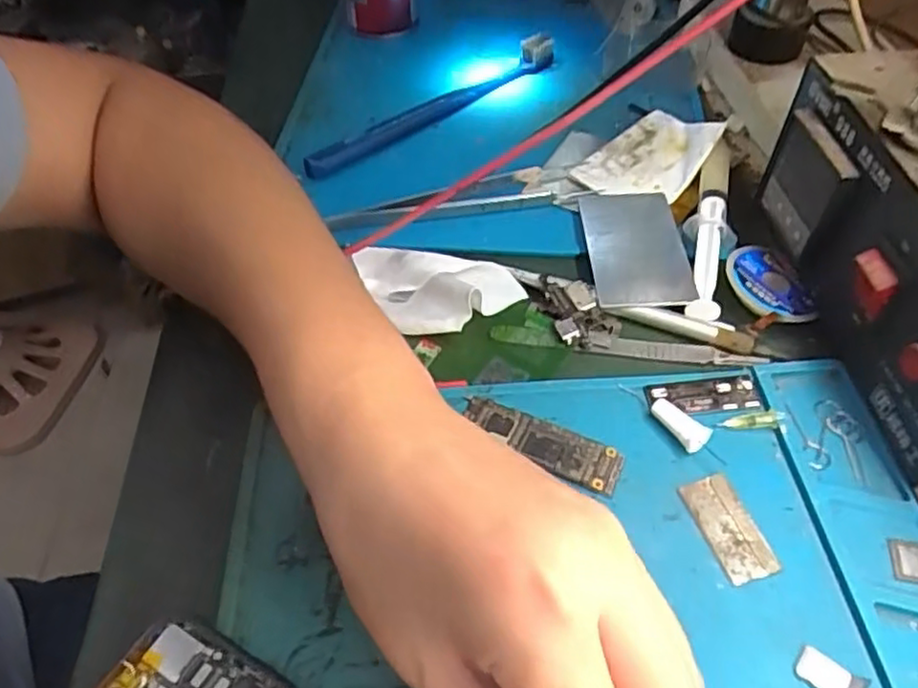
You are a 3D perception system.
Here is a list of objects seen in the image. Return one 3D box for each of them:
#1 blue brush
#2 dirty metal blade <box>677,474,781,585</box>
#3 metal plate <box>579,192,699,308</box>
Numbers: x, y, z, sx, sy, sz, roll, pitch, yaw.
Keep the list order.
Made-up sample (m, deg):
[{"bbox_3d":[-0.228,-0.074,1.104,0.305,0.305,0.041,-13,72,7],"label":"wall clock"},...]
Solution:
[{"bbox_3d":[-0.014,-0.143,0.410,0.181,0.025,0.027,-35,56,-25],"label":"blue brush"},{"bbox_3d":[0.095,0.065,0.241,0.018,0.004,0.037,-15,50,-10],"label":"dirty metal blade"},{"bbox_3d":[0.084,-0.047,0.327,0.043,0.004,0.076,-6,50,6],"label":"metal plate"}]

